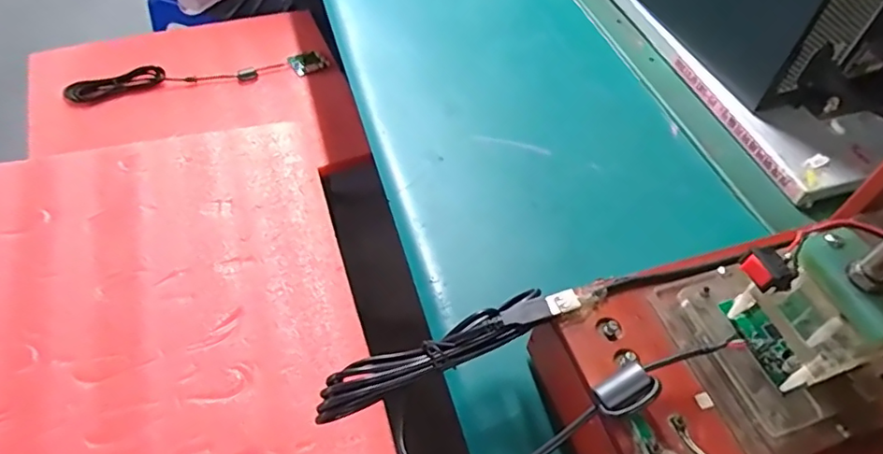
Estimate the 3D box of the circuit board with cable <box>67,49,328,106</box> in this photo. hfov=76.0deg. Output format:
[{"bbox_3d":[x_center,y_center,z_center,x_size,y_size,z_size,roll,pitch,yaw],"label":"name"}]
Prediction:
[{"bbox_3d":[-0.403,-0.259,0.962,0.420,0.040,0.061,-16,53,-15],"label":"circuit board with cable"}]

